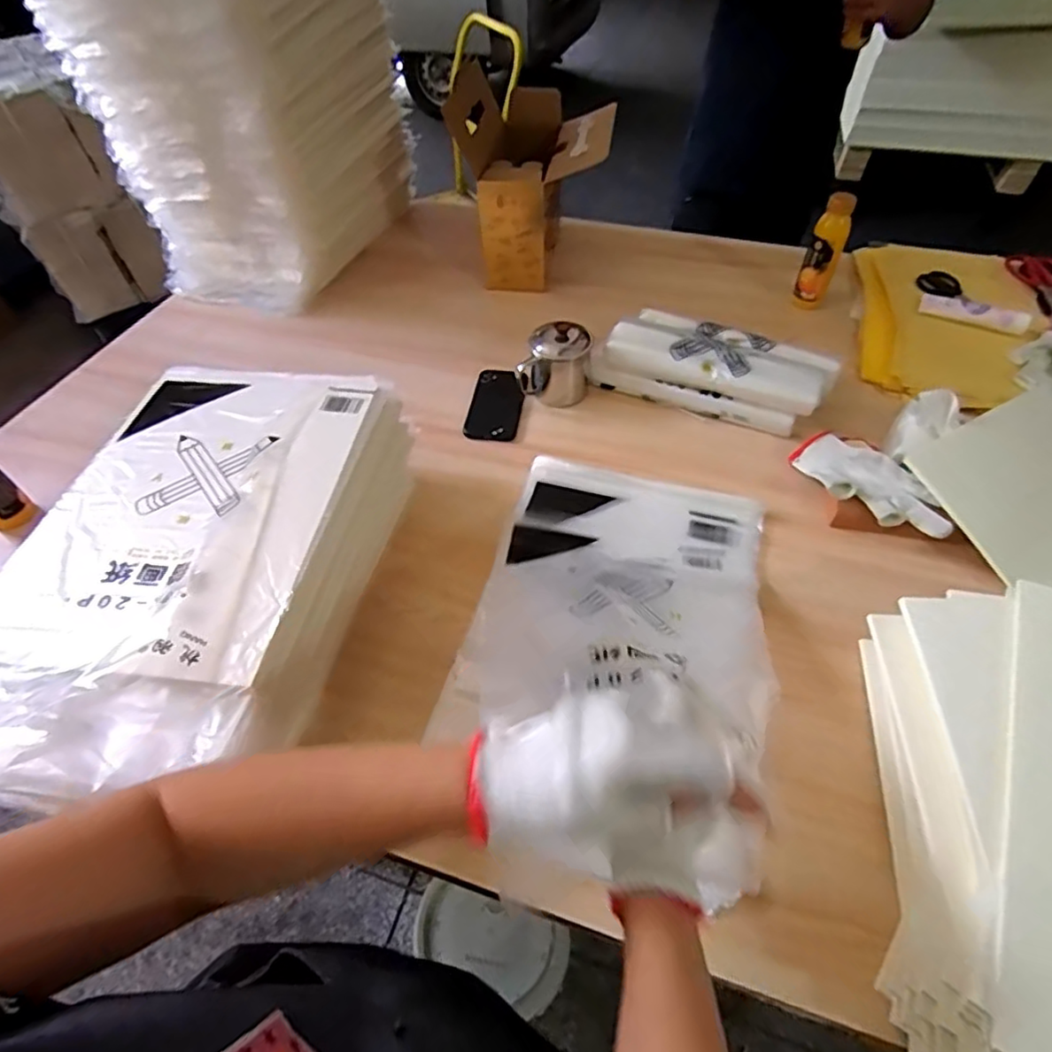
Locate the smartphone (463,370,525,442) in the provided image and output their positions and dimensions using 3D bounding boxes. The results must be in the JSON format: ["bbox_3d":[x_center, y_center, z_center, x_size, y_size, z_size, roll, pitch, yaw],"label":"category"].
[{"bbox_3d":[-0.046,-0.183,0.893,0.081,0.014,0.138,6,59,8],"label":"smartphone"}]

